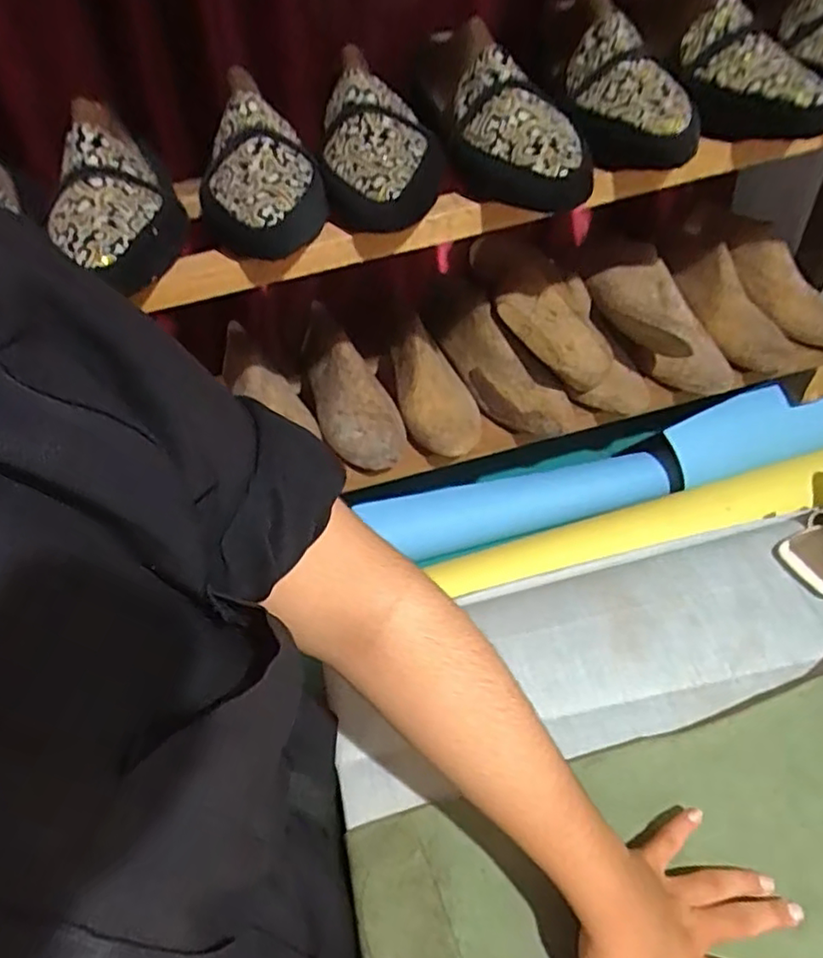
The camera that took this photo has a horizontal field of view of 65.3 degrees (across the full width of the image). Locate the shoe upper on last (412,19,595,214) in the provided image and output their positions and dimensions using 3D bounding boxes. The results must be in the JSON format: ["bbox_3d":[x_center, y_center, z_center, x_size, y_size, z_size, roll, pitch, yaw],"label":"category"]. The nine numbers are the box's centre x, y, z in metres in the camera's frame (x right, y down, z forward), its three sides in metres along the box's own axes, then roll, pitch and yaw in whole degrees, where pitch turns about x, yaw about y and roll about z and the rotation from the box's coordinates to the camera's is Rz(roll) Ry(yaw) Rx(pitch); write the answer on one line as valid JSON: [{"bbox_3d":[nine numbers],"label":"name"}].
[{"bbox_3d":[0.058,-0.259,0.450,0.079,0.072,0.226,-10,47,-3],"label":"shoe upper on last"}]

